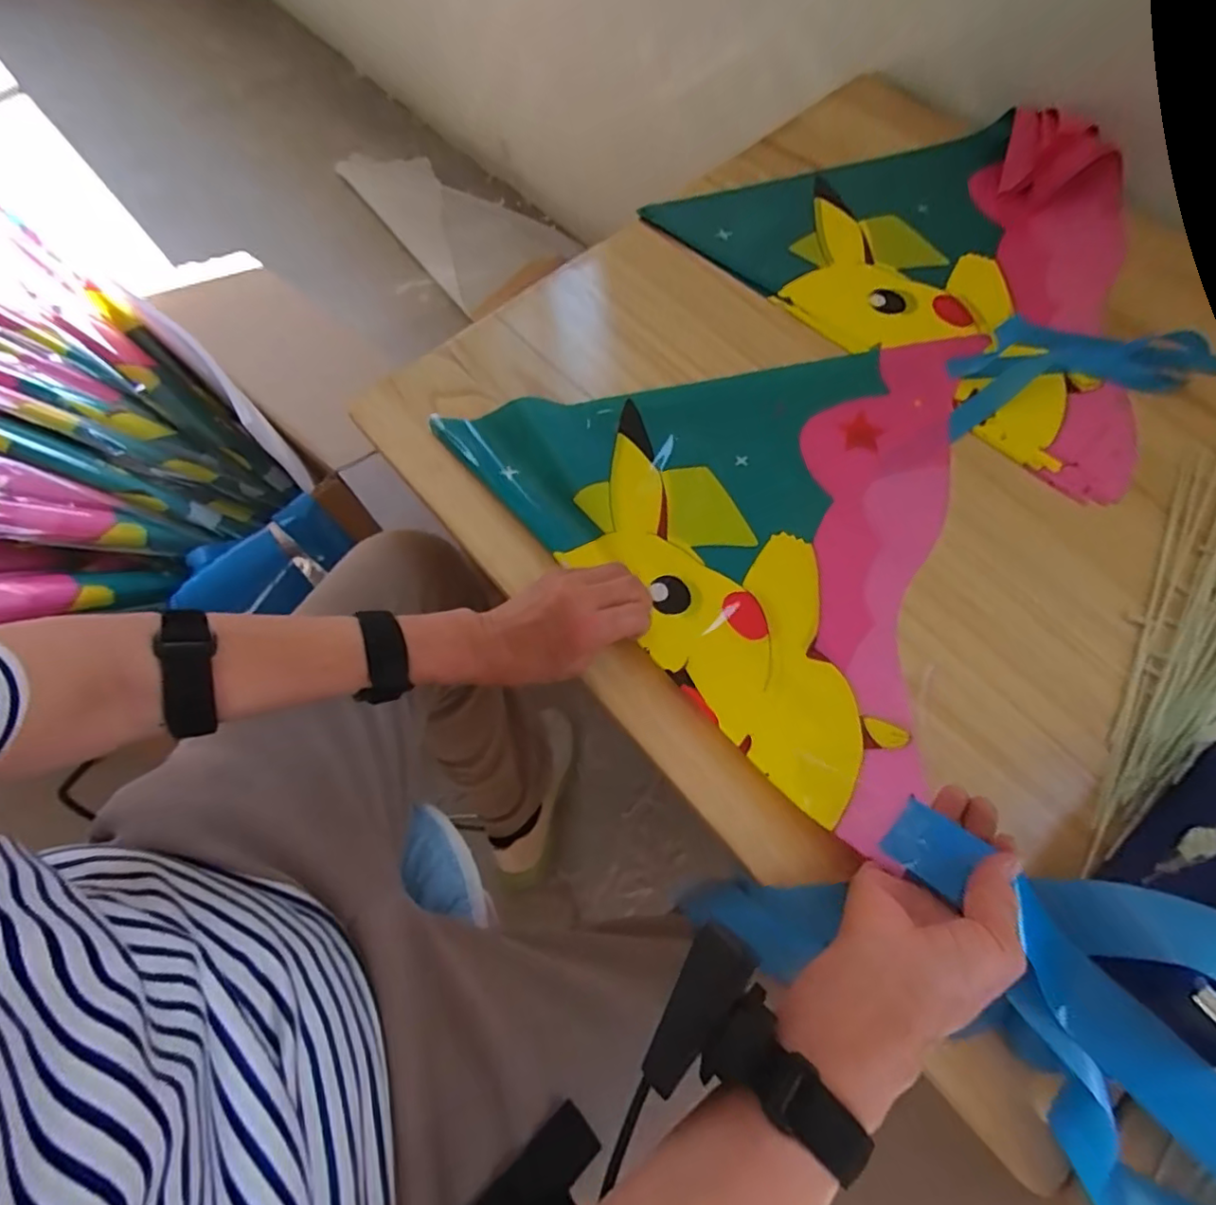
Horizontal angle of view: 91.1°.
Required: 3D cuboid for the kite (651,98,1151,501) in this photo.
[{"bbox_3d":[0.359,-0.372,0.599,0.509,0.049,0.366,42,76,18],"label":"kite"}]

